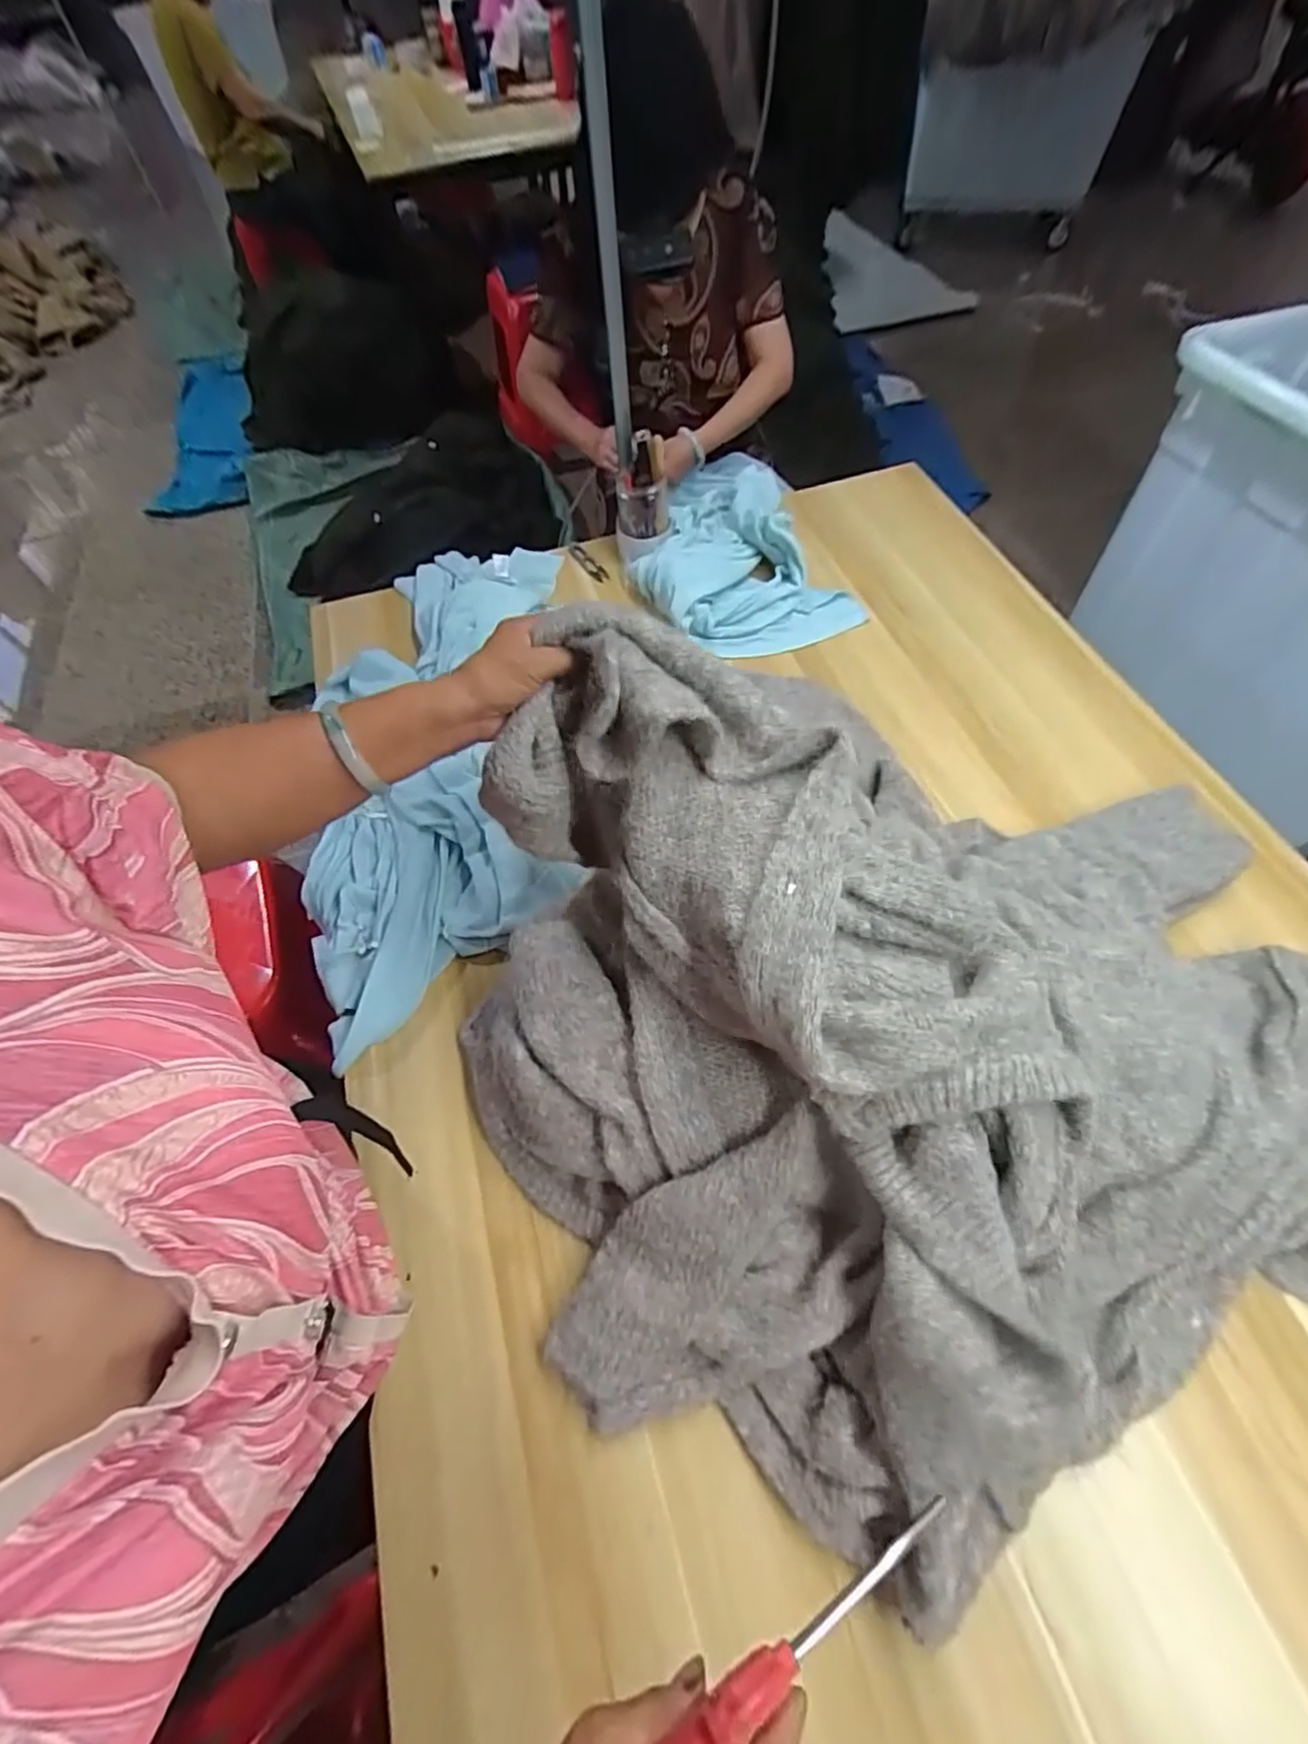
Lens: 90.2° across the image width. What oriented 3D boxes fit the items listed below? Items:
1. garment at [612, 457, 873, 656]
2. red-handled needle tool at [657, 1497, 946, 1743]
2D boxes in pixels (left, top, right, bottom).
[{"bbox_3d":[0.110,-0.460,0.962,0.278,0.095,0.360,-27,62,-11],"label":"garment"},{"bbox_3d":[0.075,0.341,0.294,0.158,0.020,0.015,-17,59,-24],"label":"red-handled needle tool"}]

